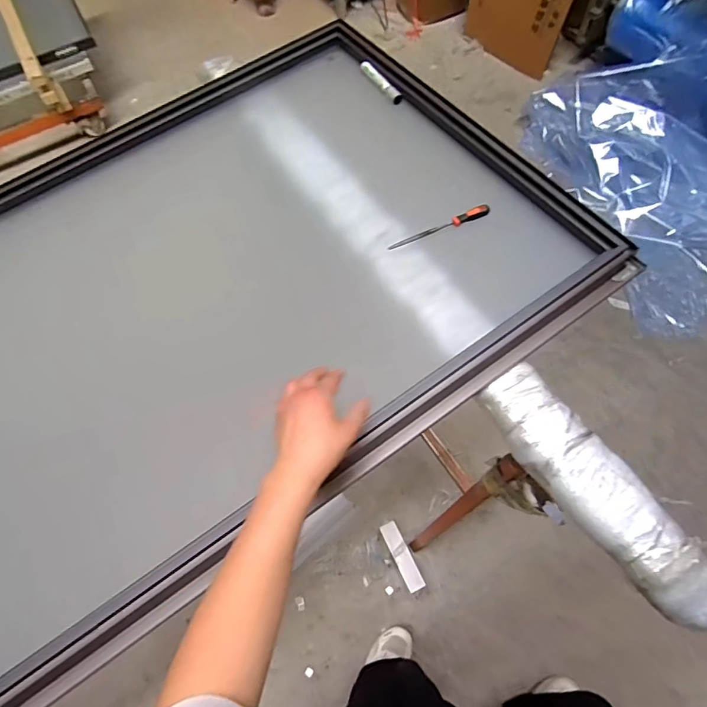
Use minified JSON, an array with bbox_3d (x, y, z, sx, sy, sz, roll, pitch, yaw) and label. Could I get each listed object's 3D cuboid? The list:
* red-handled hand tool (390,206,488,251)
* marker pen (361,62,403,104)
[{"bbox_3d":[0.132,-0.192,0.693,0.167,0.023,0.013,-21,65,-5],"label":"red-handled hand tool"},{"bbox_3d":[0.051,-0.509,0.849,0.018,0.019,0.128,-30,66,-9],"label":"marker pen"}]

